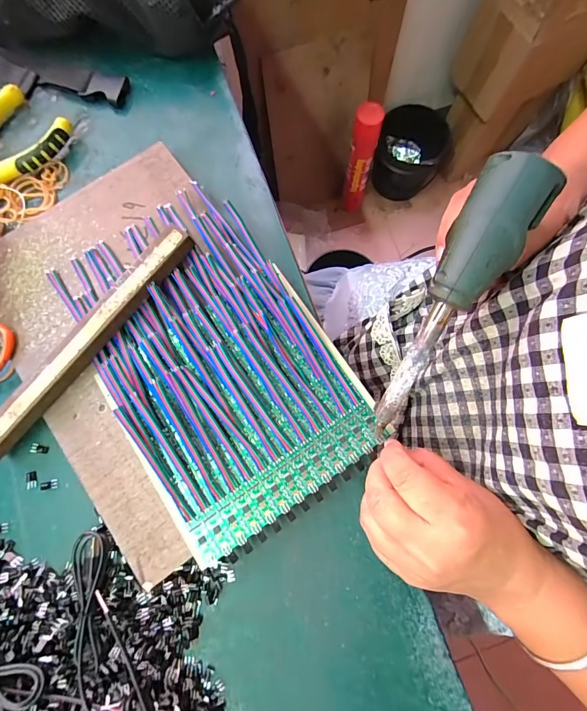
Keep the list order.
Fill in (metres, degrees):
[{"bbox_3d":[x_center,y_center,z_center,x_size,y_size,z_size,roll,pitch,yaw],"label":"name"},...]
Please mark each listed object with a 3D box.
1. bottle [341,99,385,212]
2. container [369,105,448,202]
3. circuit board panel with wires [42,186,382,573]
[{"bbox_3d":[0.188,-0.539,1.028,0.072,0.350,0.063,14,79,3],"label":"bottle"},{"bbox_3d":[0.366,-0.636,1.152,0.207,0.187,0.195,13,79,2],"label":"container"},{"bbox_3d":[-0.064,-0.001,0.274,0.158,0.013,0.254,-33,80,-7],"label":"circuit board panel with wires"}]

